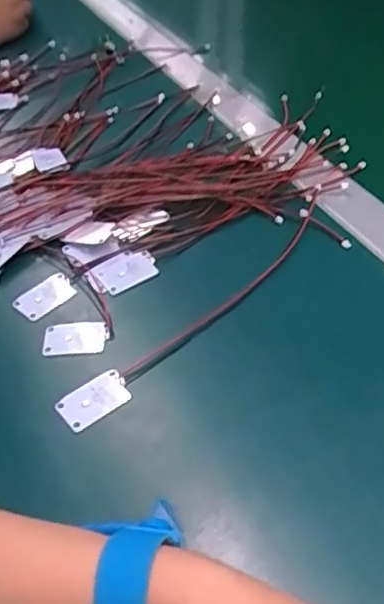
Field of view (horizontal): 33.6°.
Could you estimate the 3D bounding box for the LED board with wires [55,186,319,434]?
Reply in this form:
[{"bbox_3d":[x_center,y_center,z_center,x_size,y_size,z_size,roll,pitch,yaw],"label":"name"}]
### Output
[{"bbox_3d":[0.018,-0.005,0.406,0.028,0.013,0.257,30,52,30],"label":"LED board with wires"}]

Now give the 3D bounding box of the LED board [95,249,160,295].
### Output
[{"bbox_3d":[-0.043,-0.022,0.426,0.039,0.004,0.030,-27,48,-23],"label":"LED board"}]

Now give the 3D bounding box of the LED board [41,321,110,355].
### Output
[{"bbox_3d":[-0.070,0.021,0.382,0.038,0.004,0.024,-2,43,1],"label":"LED board"}]

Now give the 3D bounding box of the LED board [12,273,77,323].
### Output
[{"bbox_3d":[-0.096,-0.004,0.412,0.039,0.004,0.025,-31,50,-27],"label":"LED board"}]

